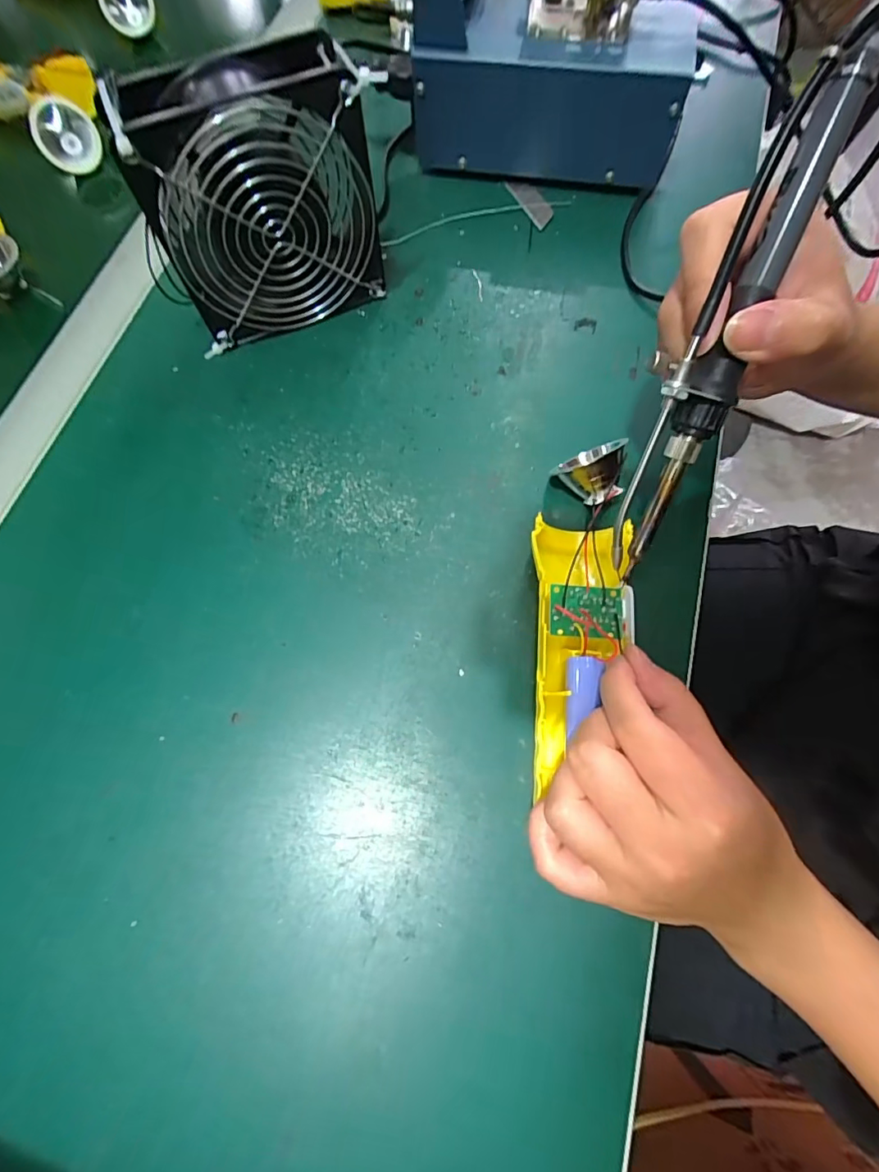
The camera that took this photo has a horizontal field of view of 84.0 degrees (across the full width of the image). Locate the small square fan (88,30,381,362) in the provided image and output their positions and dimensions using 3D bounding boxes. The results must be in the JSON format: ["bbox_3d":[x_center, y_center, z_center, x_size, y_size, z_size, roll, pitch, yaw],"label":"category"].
[{"bbox_3d":[-0.097,-0.213,0.282,0.124,0.119,0.046,-22,73,-7],"label":"small square fan"}]

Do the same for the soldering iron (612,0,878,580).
[{"bbox_3d":[0.109,-0.099,0.178,0.027,0.017,0.203,20,113,7],"label":"soldering iron"}]

